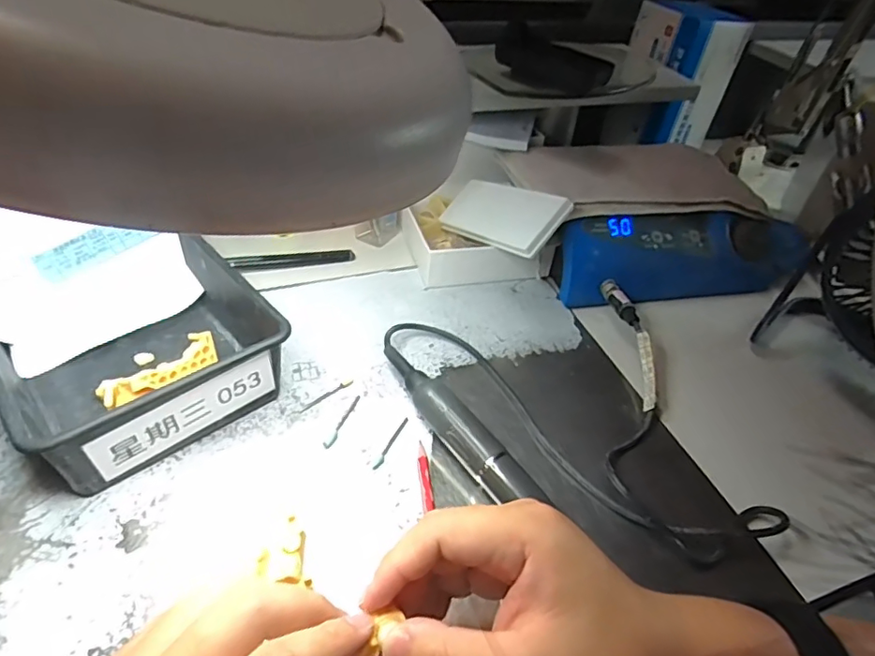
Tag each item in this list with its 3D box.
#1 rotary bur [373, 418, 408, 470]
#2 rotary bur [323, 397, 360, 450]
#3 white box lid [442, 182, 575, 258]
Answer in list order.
[{"bbox_3d":[-0.031,0.078,0.372,0.006,0.004,0.046,23,44,17],"label":"rotary bur"},{"bbox_3d":[-0.066,0.064,0.384,0.006,0.004,0.051,18,43,12],"label":"rotary bur"},{"bbox_3d":[0.055,-0.102,0.497,0.134,0.011,0.057,30,85,49],"label":"white box lid"}]

